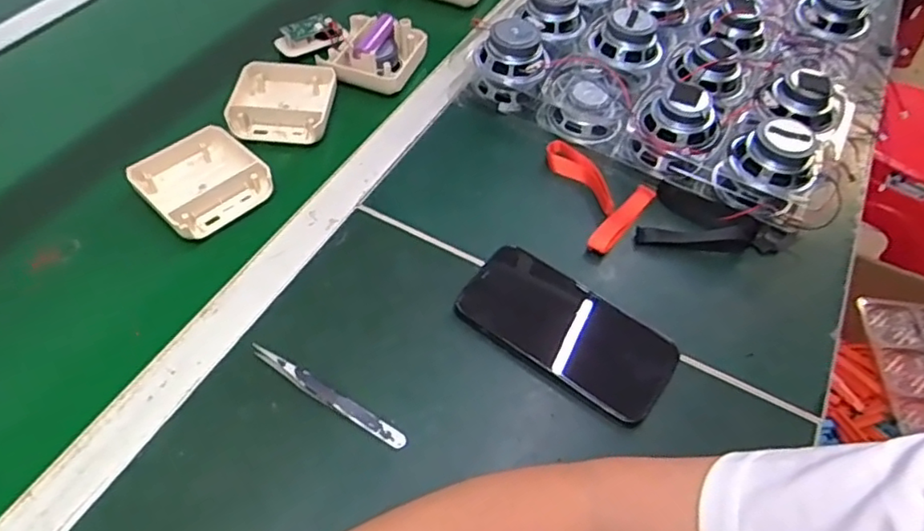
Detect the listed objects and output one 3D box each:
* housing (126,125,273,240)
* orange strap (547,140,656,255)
[{"bbox_3d":[-0.223,-0.074,0.529,0.089,0.025,0.091,-36,63,-26],"label":"housing"},{"bbox_3d":[0.108,-0.068,0.547,0.102,0.016,0.096,34,58,20],"label":"orange strap"}]

